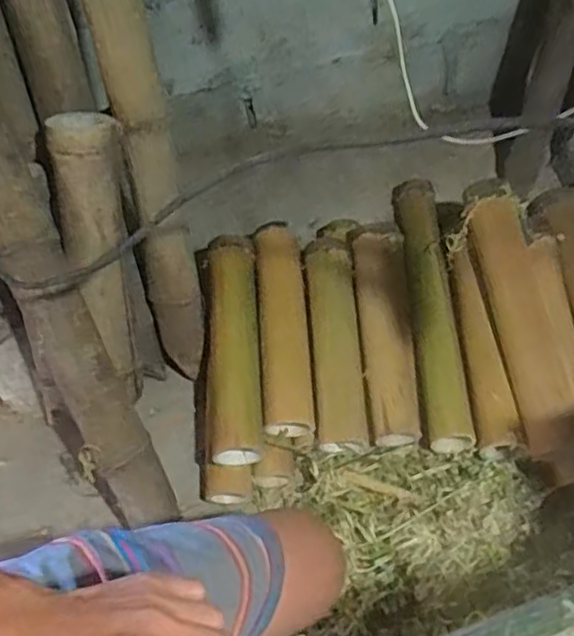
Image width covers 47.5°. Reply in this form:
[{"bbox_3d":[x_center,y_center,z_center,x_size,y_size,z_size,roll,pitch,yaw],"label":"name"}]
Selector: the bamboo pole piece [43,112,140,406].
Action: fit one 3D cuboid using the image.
[{"bbox_3d":[-0.240,-0.057,0.863,0.075,0.419,0.068,2,37,3],"label":"bamboo pole piece"}]

